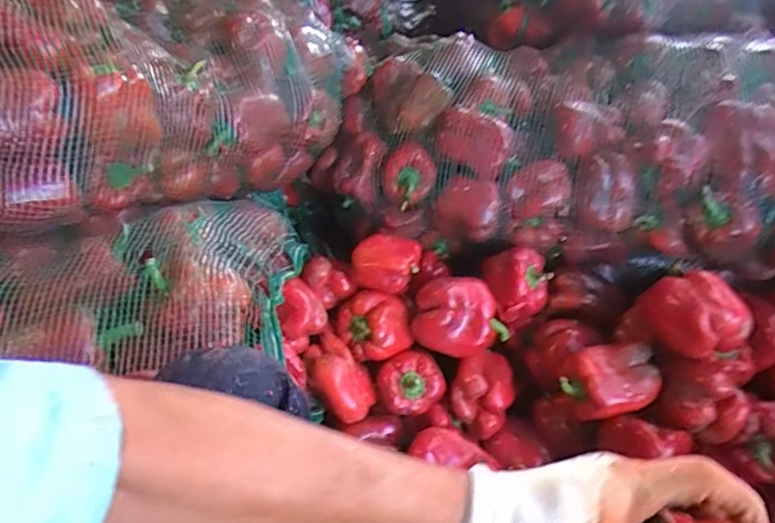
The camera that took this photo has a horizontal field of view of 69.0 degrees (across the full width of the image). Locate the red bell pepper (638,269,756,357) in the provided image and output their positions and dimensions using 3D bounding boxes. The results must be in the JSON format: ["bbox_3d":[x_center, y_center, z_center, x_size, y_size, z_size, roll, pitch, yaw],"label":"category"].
[{"bbox_3d":[0.388,0.059,0.712,0.096,0.070,0.106,-11,40,-4],"label":"red bell pepper"}]

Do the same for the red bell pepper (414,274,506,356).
[{"bbox_3d":[0.097,0.075,0.793,0.125,0.076,0.087,-16,41,-10],"label":"red bell pepper"}]

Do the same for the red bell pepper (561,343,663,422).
[{"bbox_3d":[0.284,0.160,0.726,0.130,0.073,0.090,-15,40,-9],"label":"red bell pepper"}]

